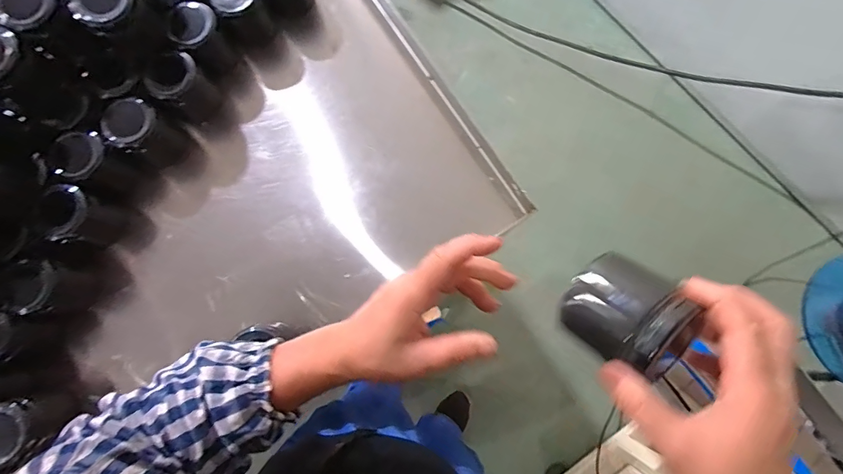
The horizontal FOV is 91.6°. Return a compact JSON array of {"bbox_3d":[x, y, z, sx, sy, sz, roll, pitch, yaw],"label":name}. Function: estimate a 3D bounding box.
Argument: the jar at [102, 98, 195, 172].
[{"bbox_3d":[-0.347,-0.129,0.528,0.056,0.089,0.068,31,81,6],"label":"jar"}]

